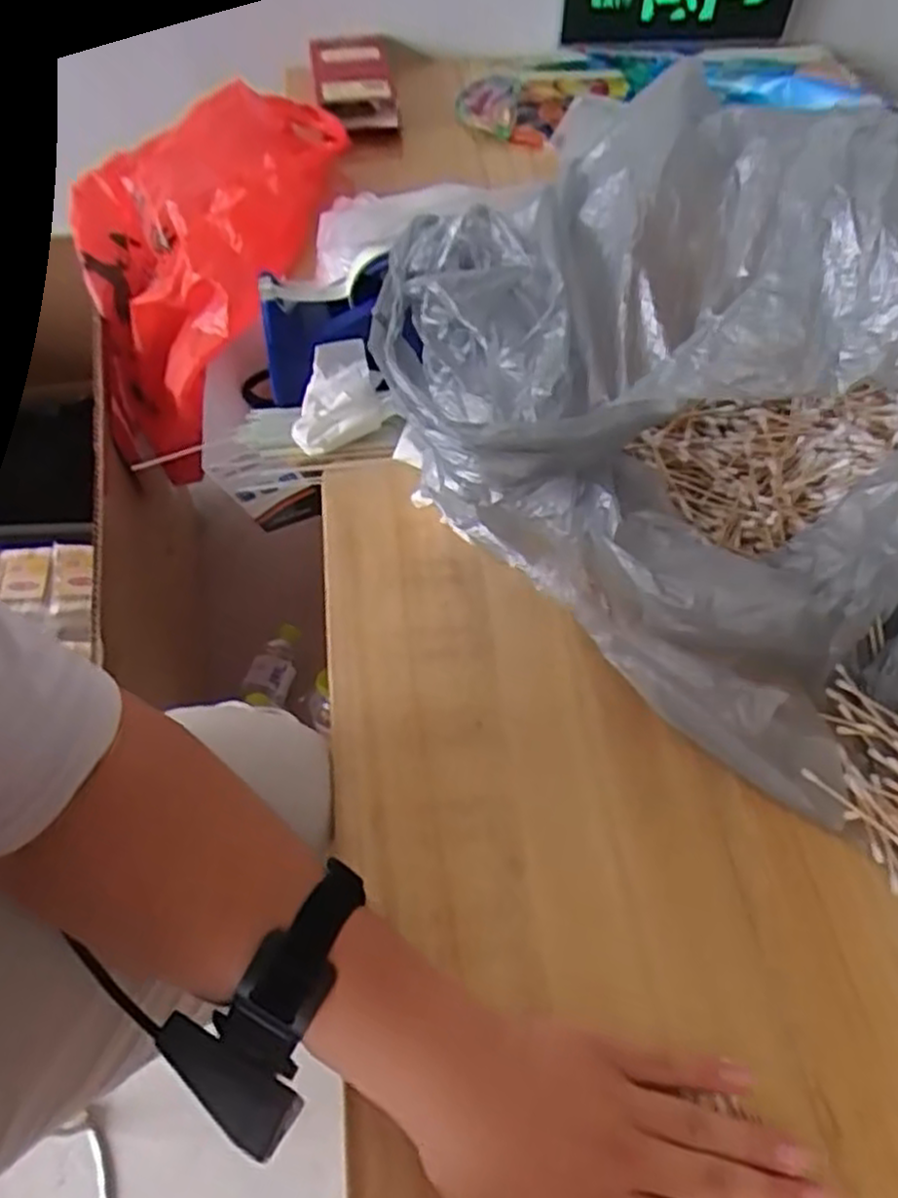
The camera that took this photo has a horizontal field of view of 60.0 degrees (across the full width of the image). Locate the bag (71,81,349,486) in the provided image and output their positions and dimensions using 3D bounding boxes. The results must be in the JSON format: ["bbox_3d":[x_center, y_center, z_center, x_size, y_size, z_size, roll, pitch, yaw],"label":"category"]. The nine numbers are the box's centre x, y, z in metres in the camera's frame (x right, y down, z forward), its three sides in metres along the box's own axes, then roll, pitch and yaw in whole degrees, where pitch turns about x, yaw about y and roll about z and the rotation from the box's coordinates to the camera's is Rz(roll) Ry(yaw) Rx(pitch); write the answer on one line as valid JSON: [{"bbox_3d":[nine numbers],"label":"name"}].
[{"bbox_3d":[-0.247,-0.371,0.889,0.307,0.233,0.364,-13,56,-10],"label":"bag"}]

